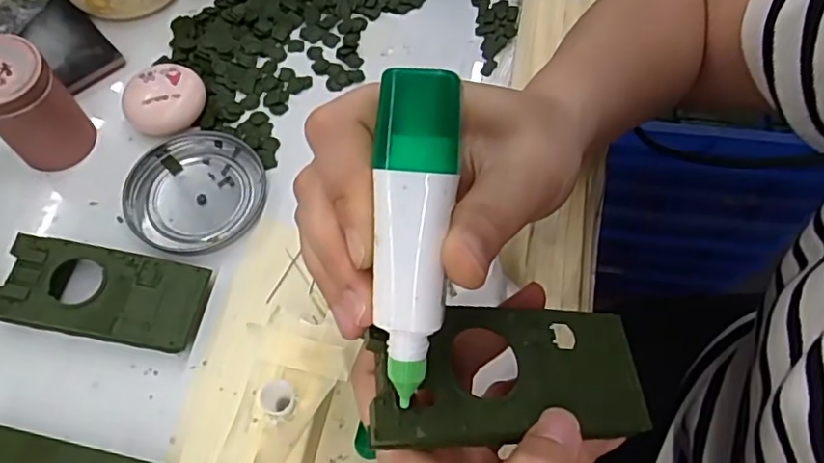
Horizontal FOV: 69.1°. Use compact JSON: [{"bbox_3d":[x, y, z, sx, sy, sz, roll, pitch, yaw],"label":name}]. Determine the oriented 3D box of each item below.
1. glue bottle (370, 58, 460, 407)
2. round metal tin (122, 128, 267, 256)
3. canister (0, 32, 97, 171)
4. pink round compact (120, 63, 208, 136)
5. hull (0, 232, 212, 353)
[{"bbox_3d":[0.000,0.002,0.173,0.021,0.015,0.096,3,97,1],"label":"glue bottle"},{"bbox_3d":[-0.129,-0.024,0.353,0.080,0.007,0.077,0,63,0],"label":"round metal tin"},{"bbox_3d":[-0.216,-0.071,0.340,0.043,0.069,0.040,-38,69,-18],"label":"canister"},{"bbox_3d":[-0.153,-0.081,0.371,0.048,0.024,0.041,-29,67,-14],"label":"pink round compact"},{"bbox_3d":[-0.163,0.032,0.316,0.102,0.021,0.046,9,64,4],"label":"hull"}]

